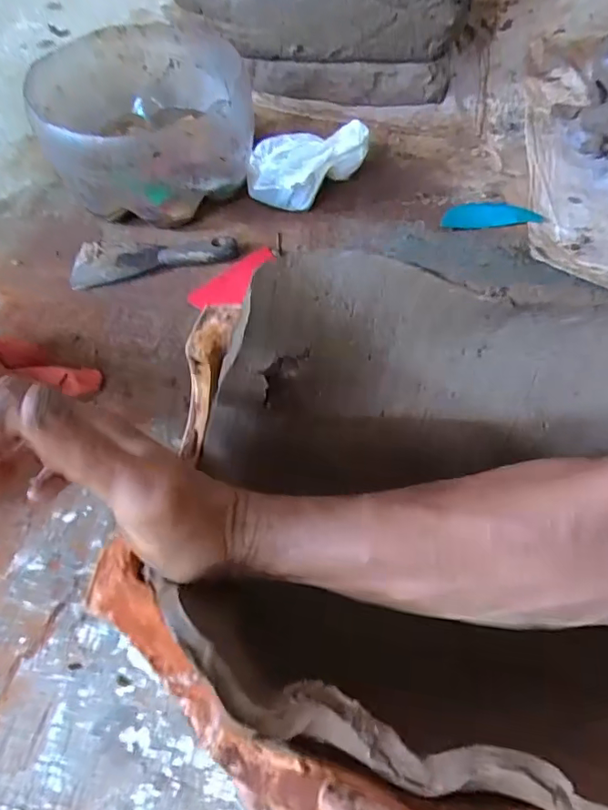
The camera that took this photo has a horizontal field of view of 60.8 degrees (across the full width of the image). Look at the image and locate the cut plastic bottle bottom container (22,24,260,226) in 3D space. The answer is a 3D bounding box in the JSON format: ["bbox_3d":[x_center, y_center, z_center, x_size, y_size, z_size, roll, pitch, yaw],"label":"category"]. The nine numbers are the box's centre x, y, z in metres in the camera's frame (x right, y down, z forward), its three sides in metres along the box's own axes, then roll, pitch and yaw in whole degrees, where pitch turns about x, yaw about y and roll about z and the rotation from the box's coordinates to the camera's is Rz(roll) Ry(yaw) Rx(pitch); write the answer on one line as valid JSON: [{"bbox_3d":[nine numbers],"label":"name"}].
[{"bbox_3d":[-0.188,-0.328,0.620,0.241,0.122,0.245,-13,59,-7],"label":"cut plastic bottle bottom container"}]

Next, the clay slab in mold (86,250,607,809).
[{"bbox_3d":[0.065,0.059,0.288,0.318,0.120,0.264,12,60,8],"label":"clay slab in mold"}]

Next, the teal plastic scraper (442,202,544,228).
[{"bbox_3d":[0.221,-0.231,0.616,0.119,0.009,0.042,-4,59,-2],"label":"teal plastic scraper"}]

